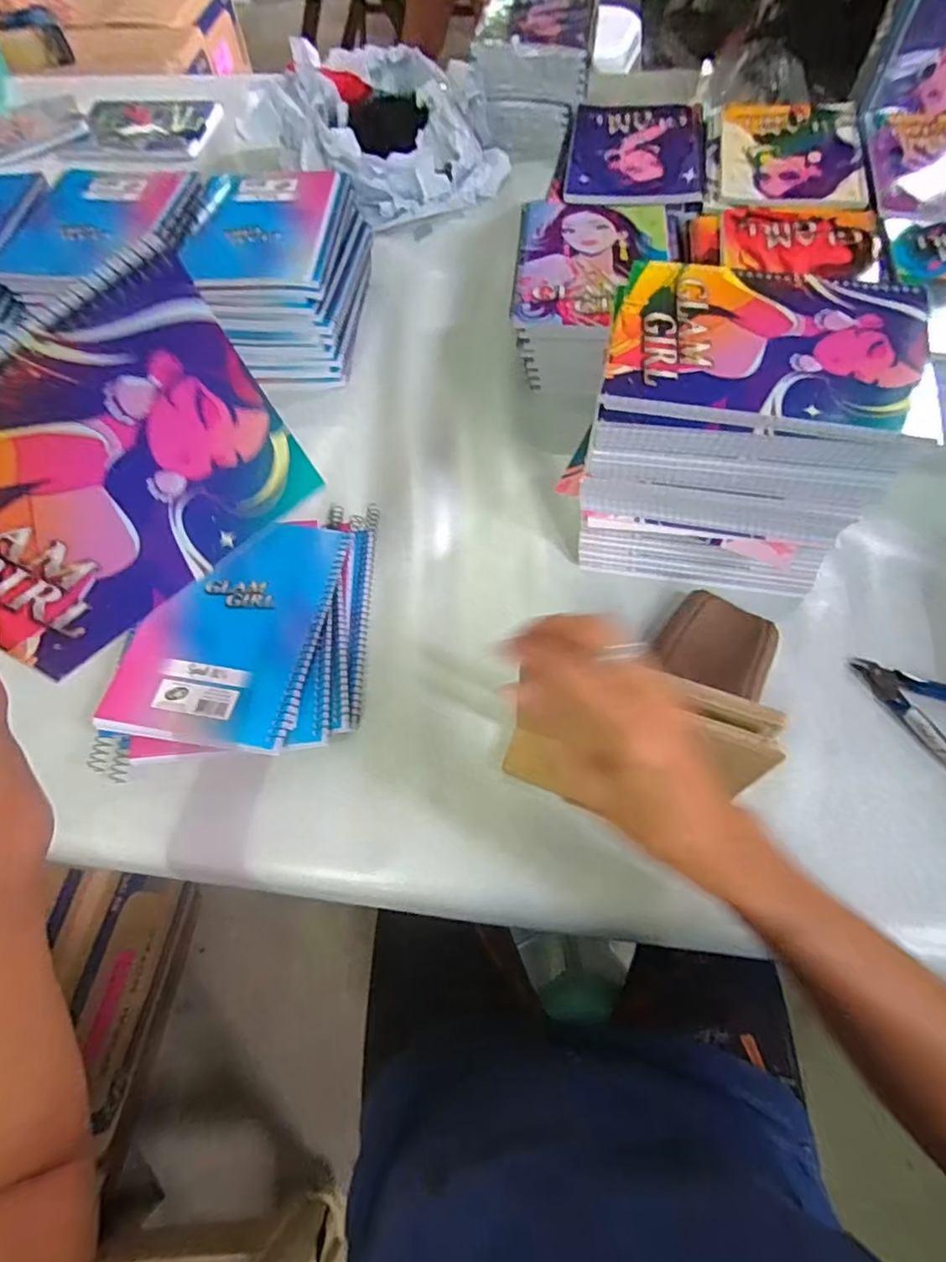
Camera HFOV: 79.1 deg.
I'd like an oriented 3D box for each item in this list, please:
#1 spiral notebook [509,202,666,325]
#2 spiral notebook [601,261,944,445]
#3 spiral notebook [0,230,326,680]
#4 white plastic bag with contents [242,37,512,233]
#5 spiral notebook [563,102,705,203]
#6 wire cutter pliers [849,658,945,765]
[{"bbox_3d":[0.119,-0.372,0.571,0.147,0.009,0.196,4,63,4],"label":"spiral notebook"},{"bbox_3d":[0.196,-0.191,0.383,0.199,0.012,0.146,13,63,10],"label":"spiral notebook"},{"bbox_3d":[-0.187,-0.073,0.292,0.190,0.148,0.017,-42,57,-11],"label":"spiral notebook"},{"bbox_3d":[-0.136,-0.678,0.787,0.317,0.108,0.244,36,69,20],"label":"white plastic bag with contents"},{"bbox_3d":[0.186,-0.548,0.651,0.147,0.013,0.198,8,63,6],"label":"spiral notebook"},{"bbox_3d":[0.345,0.061,0.432,0.116,0.007,0.073,33,69,19],"label":"wire cutter pliers"}]

